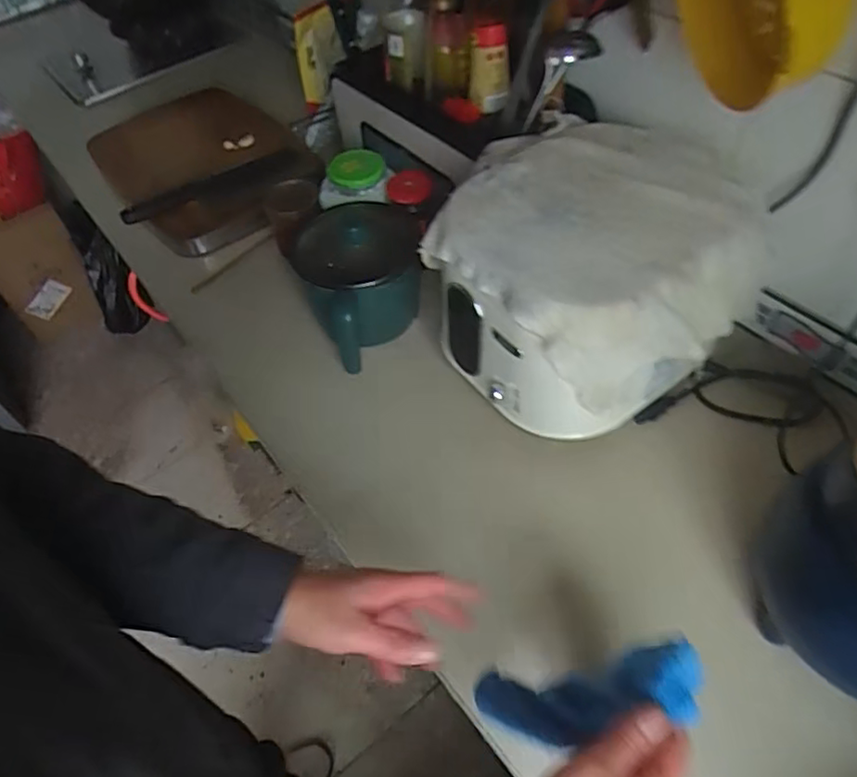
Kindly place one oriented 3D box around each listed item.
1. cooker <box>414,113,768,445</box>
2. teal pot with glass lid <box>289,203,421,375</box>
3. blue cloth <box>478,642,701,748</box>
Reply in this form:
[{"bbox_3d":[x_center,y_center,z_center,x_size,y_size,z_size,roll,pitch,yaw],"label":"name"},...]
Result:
[{"bbox_3d":[0.174,-0.124,0.683,0.294,0.203,0.288,-2,52,3],"label":"cooker"},{"bbox_3d":[-0.085,-0.141,0.792,0.161,0.137,0.194,-13,52,-5],"label":"teal pot with glass lid"},{"bbox_3d":[0.110,0.229,0.455,0.033,0.184,0.056,30,45,-30],"label":"blue cloth"}]

